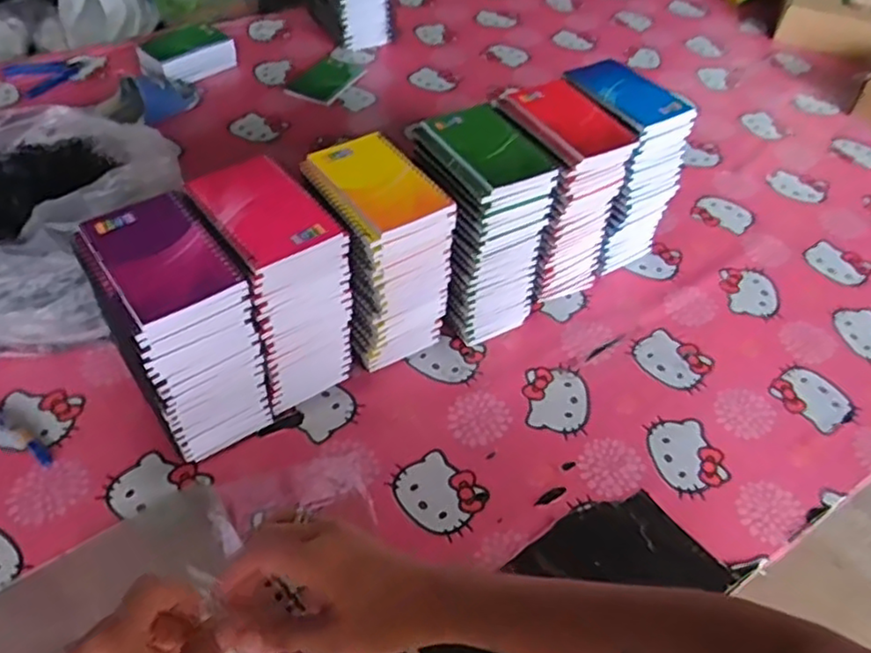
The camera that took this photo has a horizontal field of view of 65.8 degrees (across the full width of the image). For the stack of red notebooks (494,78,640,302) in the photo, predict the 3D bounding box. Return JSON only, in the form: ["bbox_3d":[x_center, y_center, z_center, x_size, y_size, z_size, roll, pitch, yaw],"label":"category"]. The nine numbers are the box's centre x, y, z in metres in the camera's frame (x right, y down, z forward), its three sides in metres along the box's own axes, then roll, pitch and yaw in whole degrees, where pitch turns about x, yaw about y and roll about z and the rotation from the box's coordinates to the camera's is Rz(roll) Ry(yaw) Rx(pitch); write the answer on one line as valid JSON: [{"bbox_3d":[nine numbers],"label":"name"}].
[{"bbox_3d":[0.136,-0.149,0.776,0.101,0.214,0.120,-24,54,-23],"label":"stack of red notebooks"}]

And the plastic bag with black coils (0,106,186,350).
[{"bbox_3d":[-0.451,-0.126,0.740,0.336,0.157,0.320,0,49,-6],"label":"plastic bag with black coils"}]

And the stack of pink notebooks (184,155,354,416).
[{"bbox_3d":[-0.149,-0.032,0.646,0.095,0.218,0.124,-28,56,-26],"label":"stack of pink notebooks"}]

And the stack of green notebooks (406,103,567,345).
[{"bbox_3d":[0.046,-0.106,0.735,0.119,0.206,0.135,-23,54,-23],"label":"stack of green notebooks"}]

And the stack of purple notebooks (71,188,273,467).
[{"bbox_3d":[-0.219,0.014,0.596,0.098,0.219,0.128,-31,57,-28],"label":"stack of purple notebooks"}]

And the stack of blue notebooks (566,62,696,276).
[{"bbox_3d":[0.212,-0.184,0.815,0.099,0.214,0.133,-29,56,-27],"label":"stack of blue notebooks"}]

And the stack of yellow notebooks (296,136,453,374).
[{"bbox_3d":[-0.057,-0.067,0.690,0.100,0.207,0.130,-26,55,-25],"label":"stack of yellow notebooks"}]

